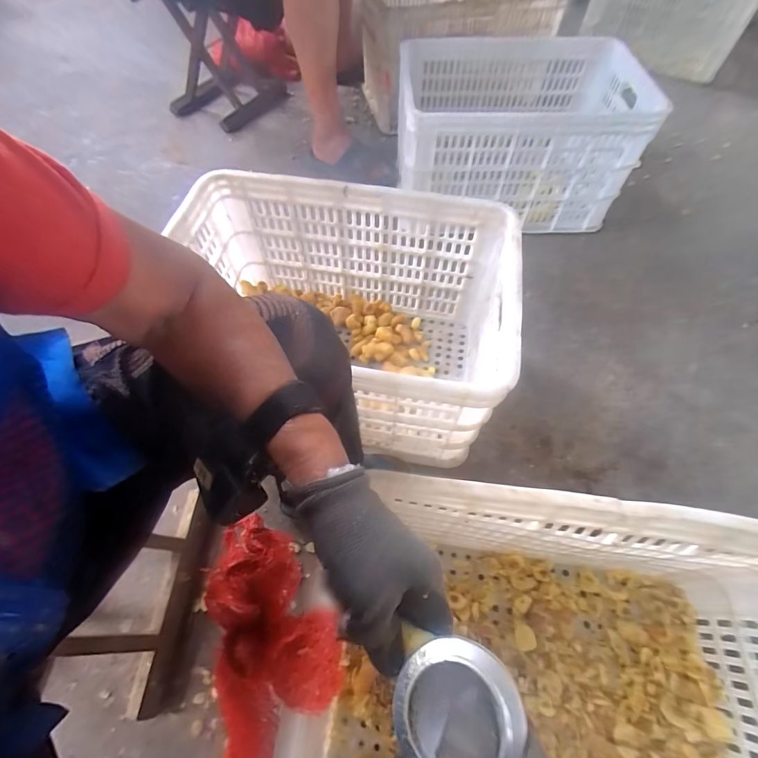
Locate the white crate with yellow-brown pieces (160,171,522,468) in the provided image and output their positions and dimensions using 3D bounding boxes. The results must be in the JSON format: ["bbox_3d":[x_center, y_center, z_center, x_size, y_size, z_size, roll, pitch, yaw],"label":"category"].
[{"bbox_3d":[-0.061,-0.089,0.662,0.498,0.286,0.347,8,60,4],"label":"white crate with yellow-brown pieces"}]

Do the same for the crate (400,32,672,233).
[{"bbox_3d":[0.315,-0.593,0.960,0.546,0.281,0.381,-1,59,-1],"label":"crate"}]

